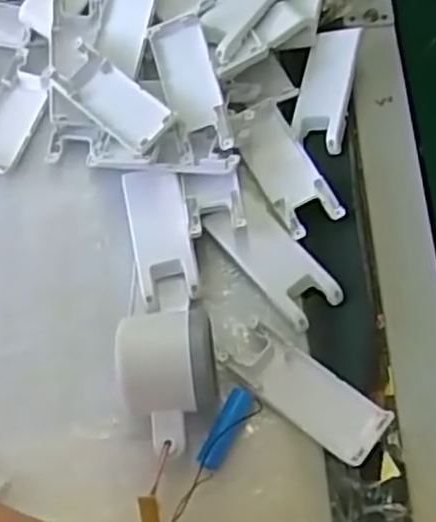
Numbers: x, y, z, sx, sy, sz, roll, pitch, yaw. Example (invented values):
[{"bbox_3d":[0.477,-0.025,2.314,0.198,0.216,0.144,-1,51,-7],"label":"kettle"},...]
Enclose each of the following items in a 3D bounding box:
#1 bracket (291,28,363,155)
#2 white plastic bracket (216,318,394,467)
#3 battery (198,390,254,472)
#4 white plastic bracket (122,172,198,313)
[{"bbox_3d":[0.079,-0.128,0.539,0.037,0.010,0.103,6,66,22],"label":"bracket"},{"bbox_3d":[0.052,0.080,0.453,0.103,0.022,0.040,35,72,16],"label":"white plastic bracket"},{"bbox_3d":[0.005,0.100,0.436,0.014,0.017,0.048,25,70,13],"label":"battery"},{"bbox_3d":[-0.039,-0.018,0.495,0.038,0.022,0.100,-11,66,-3],"label":"white plastic bracket"}]

